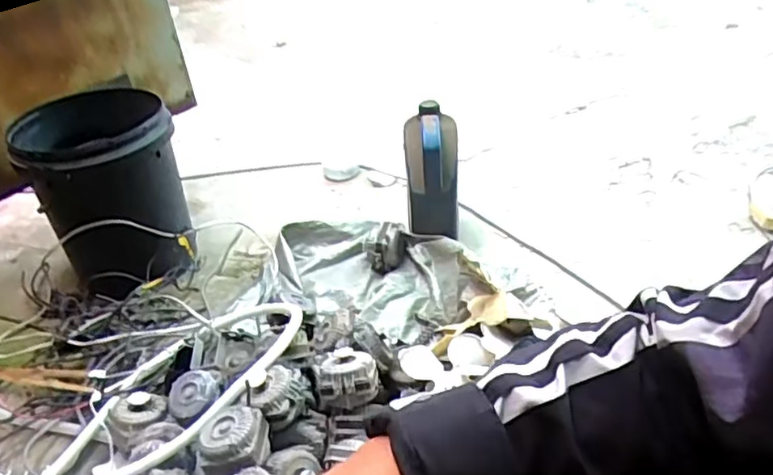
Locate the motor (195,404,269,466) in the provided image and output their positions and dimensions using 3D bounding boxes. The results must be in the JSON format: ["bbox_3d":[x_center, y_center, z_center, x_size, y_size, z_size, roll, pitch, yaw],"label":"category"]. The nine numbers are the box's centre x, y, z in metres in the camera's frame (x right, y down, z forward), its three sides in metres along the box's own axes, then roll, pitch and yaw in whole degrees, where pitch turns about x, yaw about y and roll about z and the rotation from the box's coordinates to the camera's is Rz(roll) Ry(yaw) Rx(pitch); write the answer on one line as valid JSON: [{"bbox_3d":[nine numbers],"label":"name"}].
[{"bbox_3d":[-0.207,0.286,0.865,0.087,0.077,0.081,-6,37,1],"label":"motor"}]

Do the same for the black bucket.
[{"bbox_3d":[-0.600,-0.114,1.386,0.294,0.329,0.359,-21,40,-19],"label":"black bucket"}]

